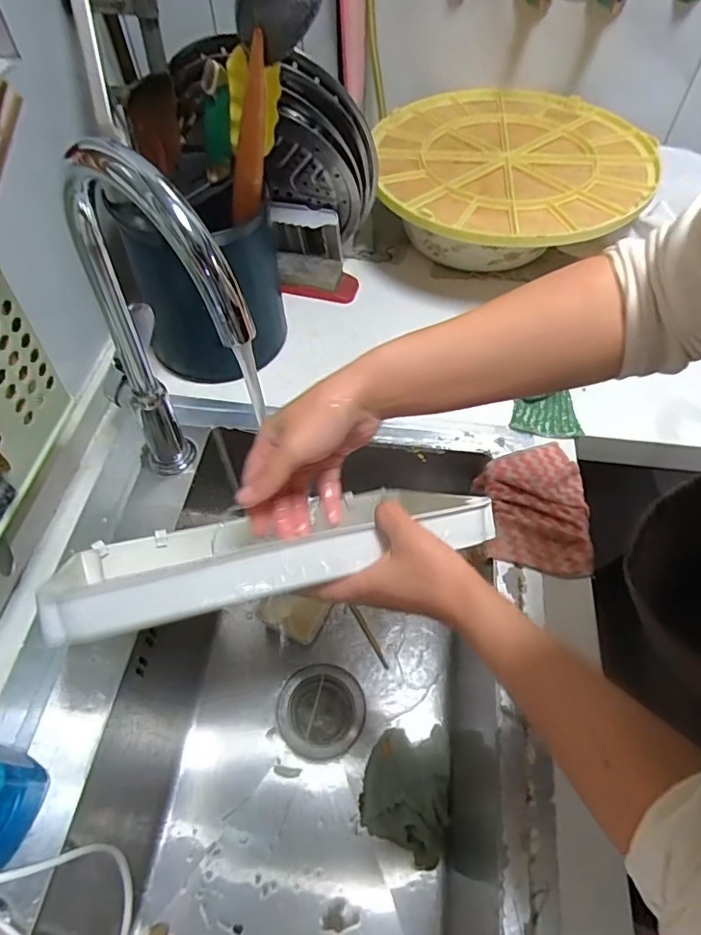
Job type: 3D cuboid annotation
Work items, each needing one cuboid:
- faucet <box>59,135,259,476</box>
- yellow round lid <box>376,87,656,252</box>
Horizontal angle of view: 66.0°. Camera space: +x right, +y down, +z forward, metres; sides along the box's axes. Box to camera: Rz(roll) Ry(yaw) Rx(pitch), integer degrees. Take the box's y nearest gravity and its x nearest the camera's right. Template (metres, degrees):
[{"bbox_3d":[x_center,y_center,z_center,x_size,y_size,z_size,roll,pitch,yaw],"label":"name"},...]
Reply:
[{"bbox_3d":[-0.173,-0.086,0.481,0.229,0.376,0.054,38,64,23],"label":"faucet"},{"bbox_3d":[0.227,-0.446,0.776,0.384,0.030,0.393,0,55,0],"label":"yellow round lid"}]

